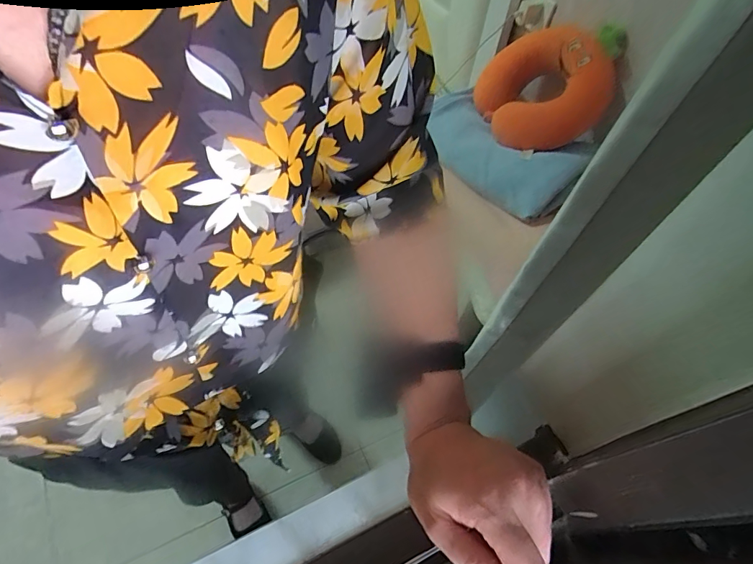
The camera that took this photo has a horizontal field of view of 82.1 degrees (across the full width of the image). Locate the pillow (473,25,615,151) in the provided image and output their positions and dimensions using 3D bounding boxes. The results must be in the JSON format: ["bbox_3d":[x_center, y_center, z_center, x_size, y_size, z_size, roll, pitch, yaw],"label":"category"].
[{"bbox_3d":[0.394,-0.492,1.075,0.084,0.298,0.376,5,56,-33],"label":"pillow"}]

